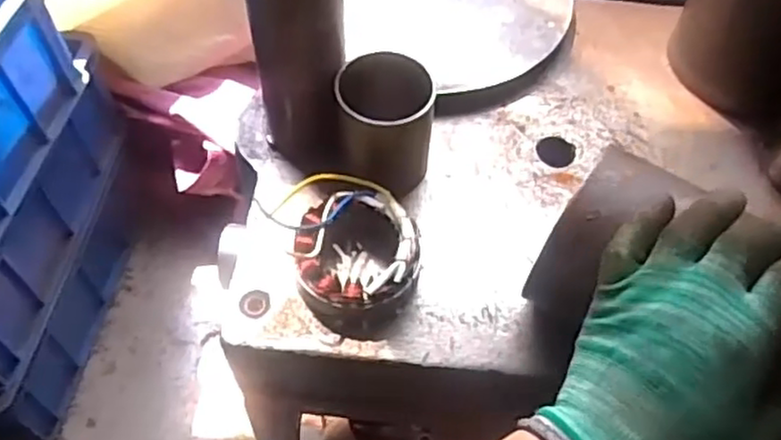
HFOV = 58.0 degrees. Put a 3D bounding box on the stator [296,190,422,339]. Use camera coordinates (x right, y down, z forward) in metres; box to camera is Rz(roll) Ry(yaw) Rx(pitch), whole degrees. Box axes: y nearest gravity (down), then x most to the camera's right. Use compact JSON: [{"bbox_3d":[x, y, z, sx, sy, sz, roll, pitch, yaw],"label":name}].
[{"bbox_3d":[-0.021,0.026,0.474,0.076,0.056,0.088,11,57,5],"label":"stator"}]

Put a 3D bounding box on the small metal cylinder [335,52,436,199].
[{"bbox_3d":[-0.004,-0.065,0.509,0.067,0.088,0.066,-6,57,-6],"label":"small metal cylinder"}]

